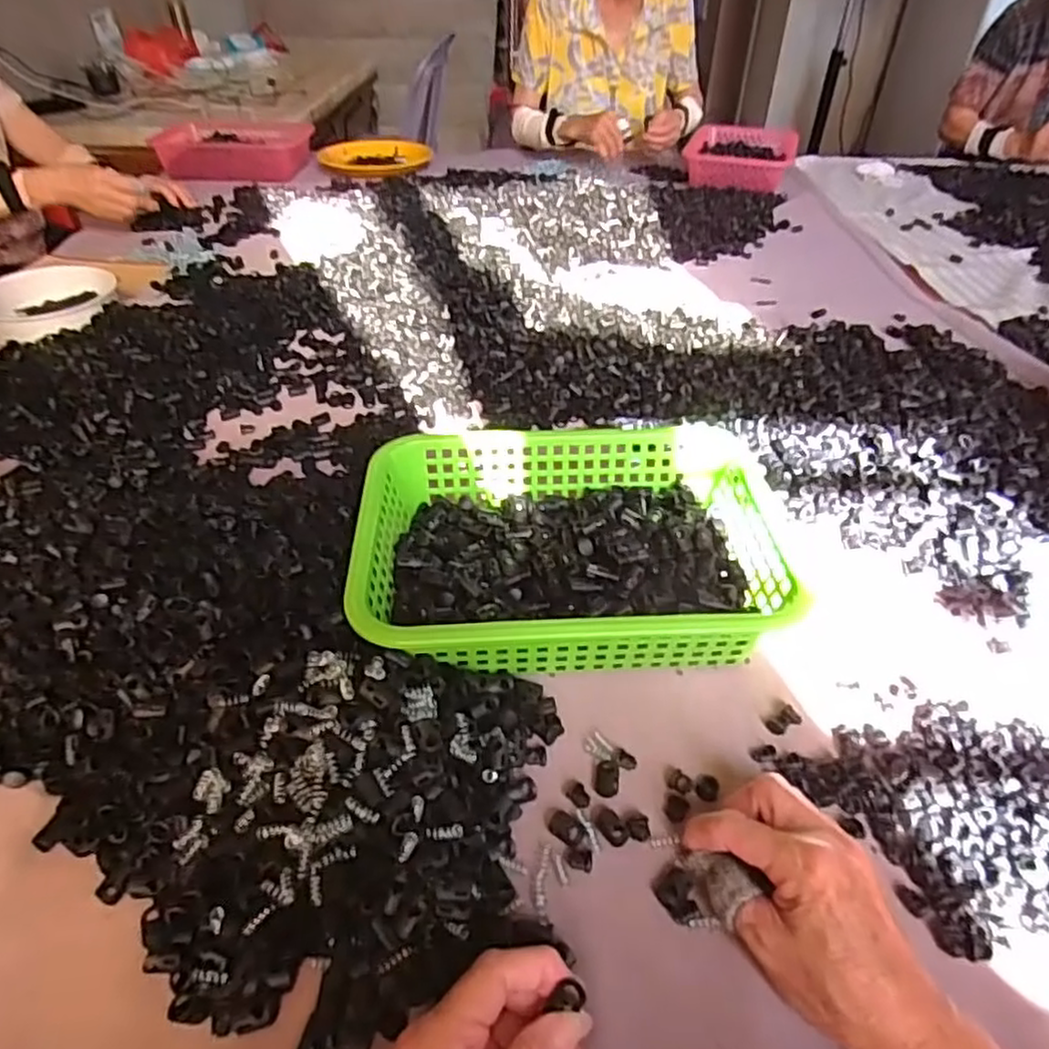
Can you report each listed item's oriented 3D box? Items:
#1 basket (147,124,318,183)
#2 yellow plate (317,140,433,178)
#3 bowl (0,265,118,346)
[{"bbox_3d":[-0.613,-0.800,1.500,0.305,0.079,0.168,-6,40,-9],"label":"basket"},{"bbox_3d":[-0.324,-0.793,1.529,0.239,0.032,0.222,-3,40,-6],"label":"yellow plate"},{"bbox_3d":[-0.622,-0.281,0.913,0.148,0.055,0.184,-10,41,-14],"label":"bowl"}]

